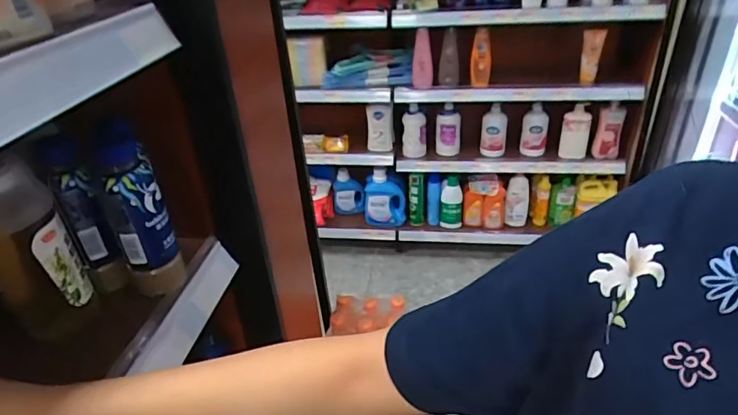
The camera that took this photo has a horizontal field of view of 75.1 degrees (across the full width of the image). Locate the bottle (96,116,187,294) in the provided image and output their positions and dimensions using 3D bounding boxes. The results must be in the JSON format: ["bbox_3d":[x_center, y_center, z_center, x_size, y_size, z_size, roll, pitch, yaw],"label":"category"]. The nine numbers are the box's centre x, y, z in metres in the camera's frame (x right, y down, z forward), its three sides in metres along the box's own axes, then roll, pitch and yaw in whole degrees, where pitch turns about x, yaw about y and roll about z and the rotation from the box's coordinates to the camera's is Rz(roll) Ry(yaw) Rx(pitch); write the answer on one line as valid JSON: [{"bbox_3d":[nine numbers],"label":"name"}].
[{"bbox_3d":[-0.237,0.002,0.488,0.058,0.182,0.068,-21,36,-25],"label":"bottle"}]

